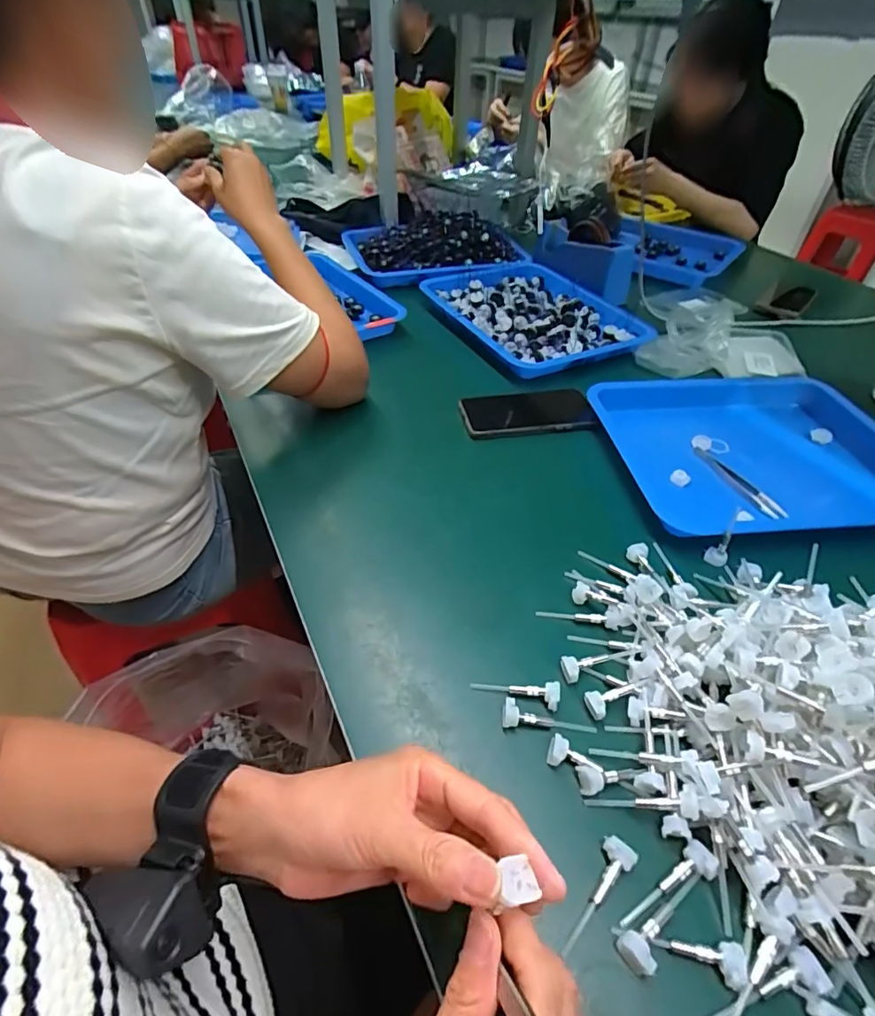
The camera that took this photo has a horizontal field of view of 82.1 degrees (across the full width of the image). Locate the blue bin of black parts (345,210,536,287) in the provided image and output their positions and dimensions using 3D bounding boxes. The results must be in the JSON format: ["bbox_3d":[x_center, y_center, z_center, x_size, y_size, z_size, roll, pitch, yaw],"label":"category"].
[{"bbox_3d":[-0.004,-0.520,0.976,0.320,0.067,0.240,-8,46,-10],"label":"blue bin of black parts"}]

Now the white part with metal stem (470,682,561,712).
[{"bbox_3d":[0.057,0.136,0.367,0.063,0.012,0.017,3,45,1],"label":"white part with metal stem"}]

